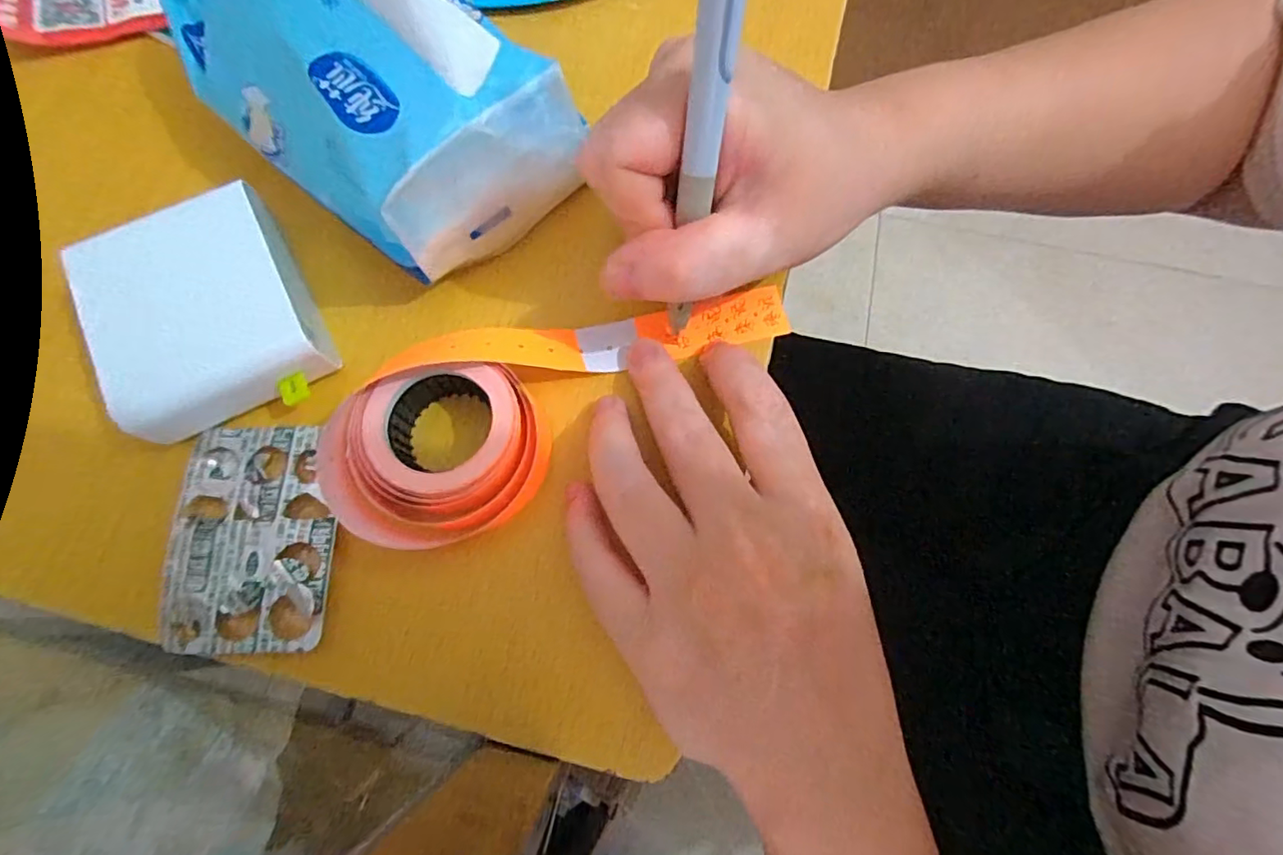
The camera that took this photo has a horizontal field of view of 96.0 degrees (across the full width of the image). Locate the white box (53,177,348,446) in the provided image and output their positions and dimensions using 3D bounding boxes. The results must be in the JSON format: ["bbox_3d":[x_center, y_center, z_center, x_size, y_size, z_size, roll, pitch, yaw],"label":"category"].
[{"bbox_3d":[-0.157,-0.040,0.212,0.067,0.030,0.078,-28,77,-8],"label":"white box"}]

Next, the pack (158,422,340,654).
[{"bbox_3d":[-0.135,0.037,0.201,0.055,0.008,0.076,-1,75,-1],"label":"pack"}]

